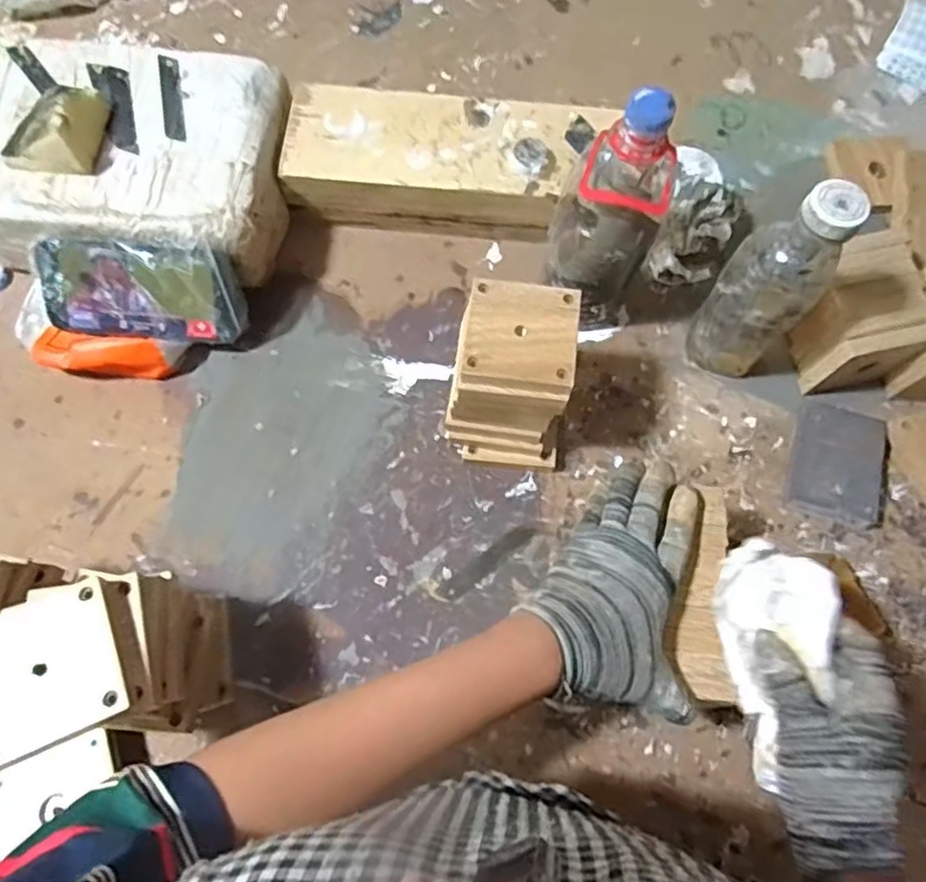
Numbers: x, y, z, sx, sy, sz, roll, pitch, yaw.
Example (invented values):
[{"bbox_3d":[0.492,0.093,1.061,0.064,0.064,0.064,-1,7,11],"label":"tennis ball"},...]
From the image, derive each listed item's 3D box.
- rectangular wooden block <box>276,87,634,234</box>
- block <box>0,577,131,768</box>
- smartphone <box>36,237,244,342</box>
[{"bbox_3d":[-0.028,-0.271,0.652,0.276,0.072,0.118,7,72,0],"label":"rectangular wooden block"},{"bbox_3d":[-0.239,0.130,0.378,0.081,0.015,0.082,-23,75,-9],"label":"block"},{"bbox_3d":[-0.283,-0.129,0.582,0.163,0.090,0.014,1,33,1],"label":"smartphone"}]

